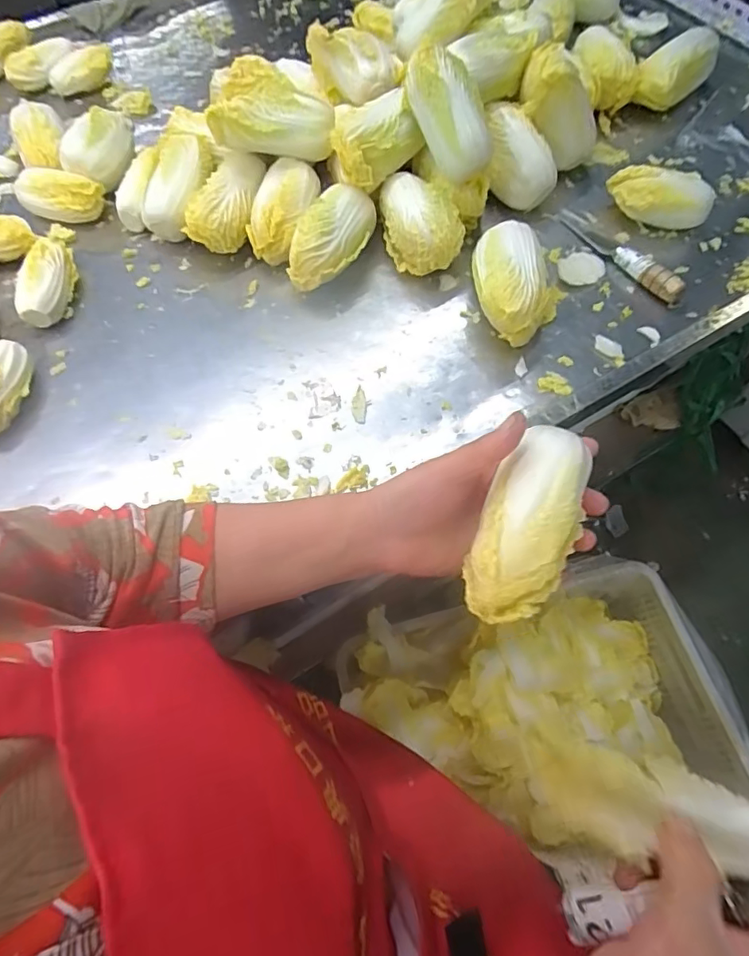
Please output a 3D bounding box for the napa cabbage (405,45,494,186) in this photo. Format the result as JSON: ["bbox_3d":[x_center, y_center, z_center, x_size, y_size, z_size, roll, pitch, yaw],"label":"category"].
[{"bbox_3d":[0.083,-0.406,0.589,0.068,0.133,0.047,-21,30,24],"label":"napa cabbage"}]

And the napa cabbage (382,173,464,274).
[{"bbox_3d":[0.055,-0.301,0.637,0.092,0.072,0.115,-4,64,1],"label":"napa cabbage"}]

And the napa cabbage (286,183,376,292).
[{"bbox_3d":[-0.050,-0.282,0.636,0.076,0.073,0.133,29,69,15],"label":"napa cabbage"}]

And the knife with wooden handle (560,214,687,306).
[{"bbox_3d":[0.293,-0.272,0.631,0.019,0.032,0.182,-32,67,-12],"label":"knife with wooden handle"}]

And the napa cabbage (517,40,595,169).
[{"bbox_3d":[0.234,-0.452,0.661,0.067,0.147,0.058,2,60,44],"label":"napa cabbage"}]

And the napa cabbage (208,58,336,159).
[{"bbox_3d":[-0.125,-0.450,0.648,0.146,0.061,0.120,-4,64,1],"label":"napa cabbage"}]

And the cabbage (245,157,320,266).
[{"bbox_3d":[-0.109,-0.327,0.658,0.072,0.066,0.127,16,66,10],"label":"cabbage"}]

